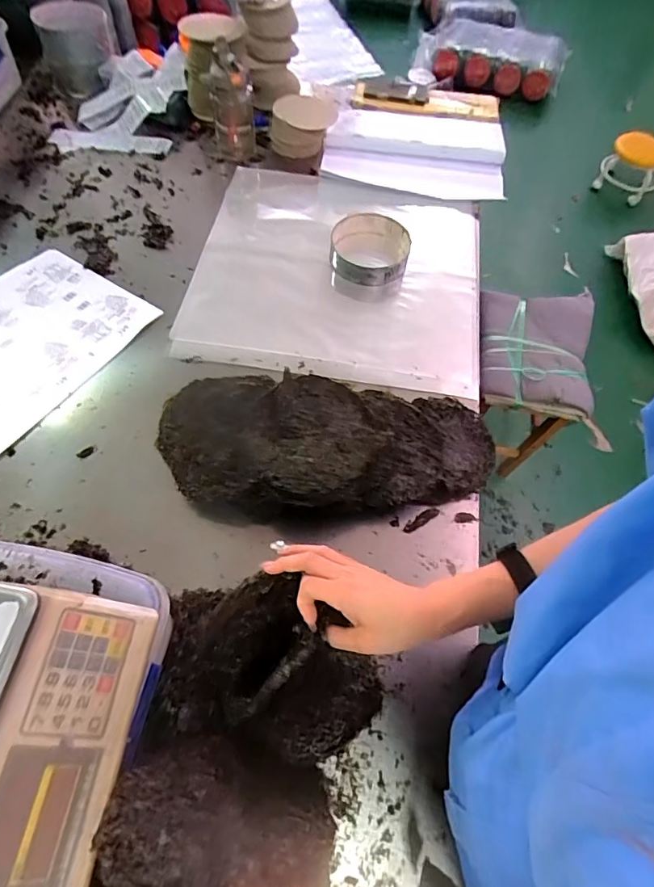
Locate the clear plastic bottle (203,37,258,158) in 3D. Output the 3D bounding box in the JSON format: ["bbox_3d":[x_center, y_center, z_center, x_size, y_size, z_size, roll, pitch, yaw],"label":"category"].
[{"bbox_3d":[-0.246,-0.861,1.192,0.115,0.230,0.096,-8,61,-8],"label":"clear plastic bottle"}]

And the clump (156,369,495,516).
[{"bbox_3d":[-0.004,-0.001,0.774,0.559,0.130,0.232,6,60,0],"label":"clump"}]

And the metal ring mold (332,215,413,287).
[{"bbox_3d":[0.095,-0.437,1.060,0.178,0.056,0.171,12,60,3],"label":"metal ring mold"}]

